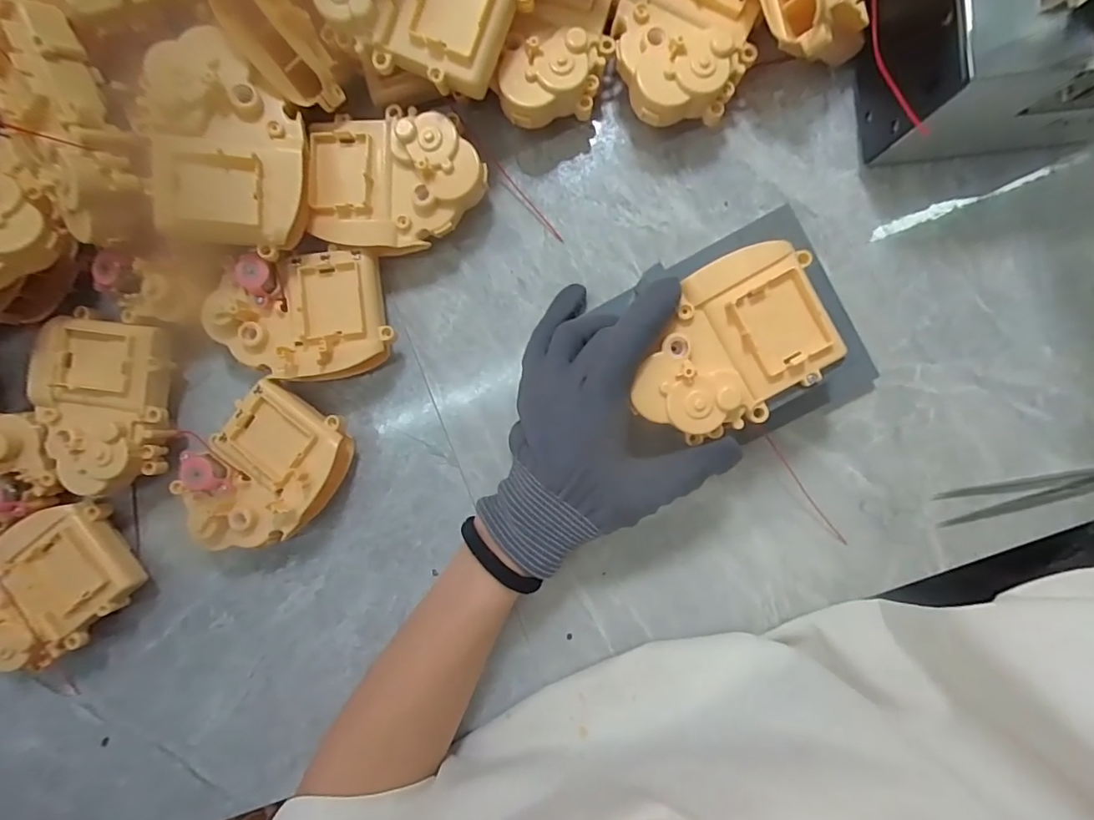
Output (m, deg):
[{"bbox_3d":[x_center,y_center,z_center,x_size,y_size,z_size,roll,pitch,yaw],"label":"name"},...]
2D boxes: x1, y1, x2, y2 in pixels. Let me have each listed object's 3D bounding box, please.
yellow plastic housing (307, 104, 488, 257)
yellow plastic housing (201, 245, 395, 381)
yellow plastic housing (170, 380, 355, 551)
[{"bbox_3d":[-0.082,-0.125,0.290,0.094,0.039,0.073,0,91,4],"label":"yellow plastic housing"},{"bbox_3d":[-0.139,-0.051,0.297,0.099,0.039,0.071,-10,91,4],"label":"yellow plastic housing"},{"bbox_3d":[-0.160,0.037,0.297,0.071,0.036,0.095,44,94,2],"label":"yellow plastic housing"}]

